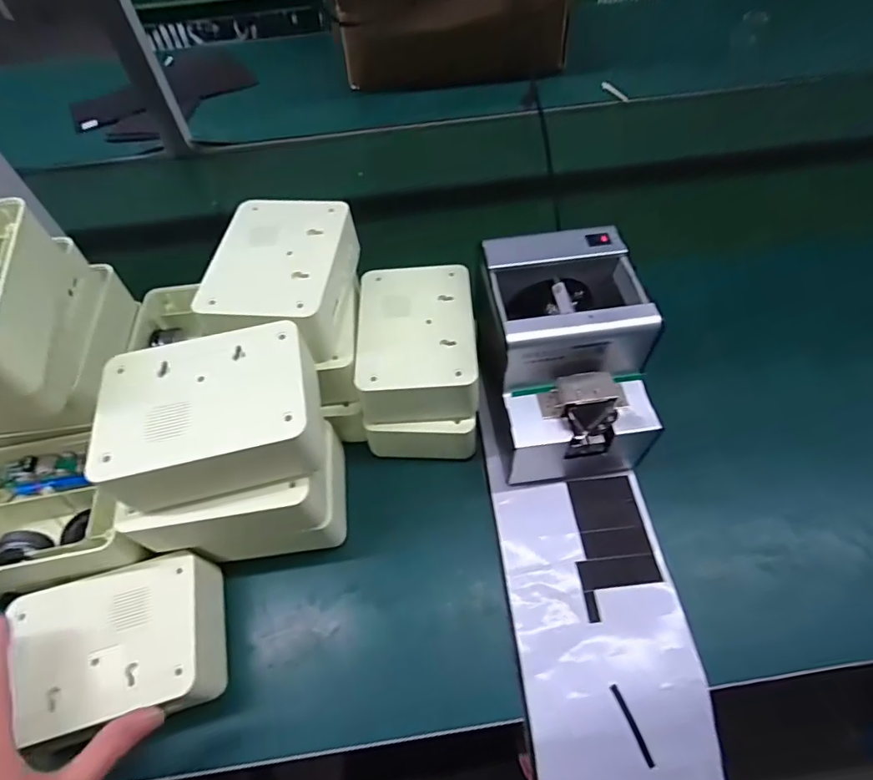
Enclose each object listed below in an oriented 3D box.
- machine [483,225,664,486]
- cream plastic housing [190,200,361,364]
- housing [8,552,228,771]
[{"bbox_3d":[0.115,-0.027,0.450,0.120,0.154,0.170,-9,56,-2],"label":"machine"},{"bbox_3d":[-0.132,-0.095,0.427,0.106,0.059,0.150,1,56,4],"label":"cream plastic housing"},{"bbox_3d":[-0.233,0.195,0.369,0.130,0.053,0.109,-17,58,-10],"label":"housing"}]

